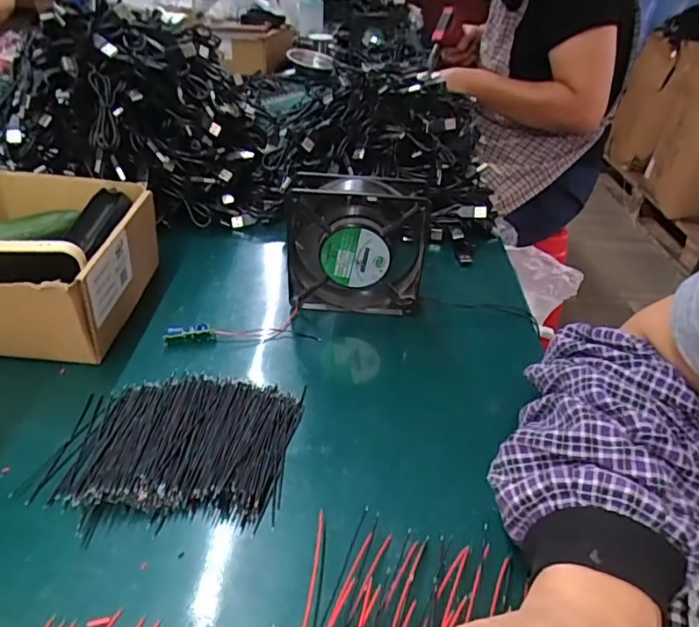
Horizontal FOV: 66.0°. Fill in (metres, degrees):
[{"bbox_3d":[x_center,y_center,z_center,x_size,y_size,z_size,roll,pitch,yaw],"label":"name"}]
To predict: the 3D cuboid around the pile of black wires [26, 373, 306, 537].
[{"bbox_3d":[-0.116,0.087,0.366,0.155,0.017,0.113,2,35,-2],"label":"pile of black wires"}]

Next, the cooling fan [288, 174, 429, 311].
[{"bbox_3d":[0.006,-0.059,0.491,0.120,0.125,0.039,4,35,1],"label":"cooling fan"}]

